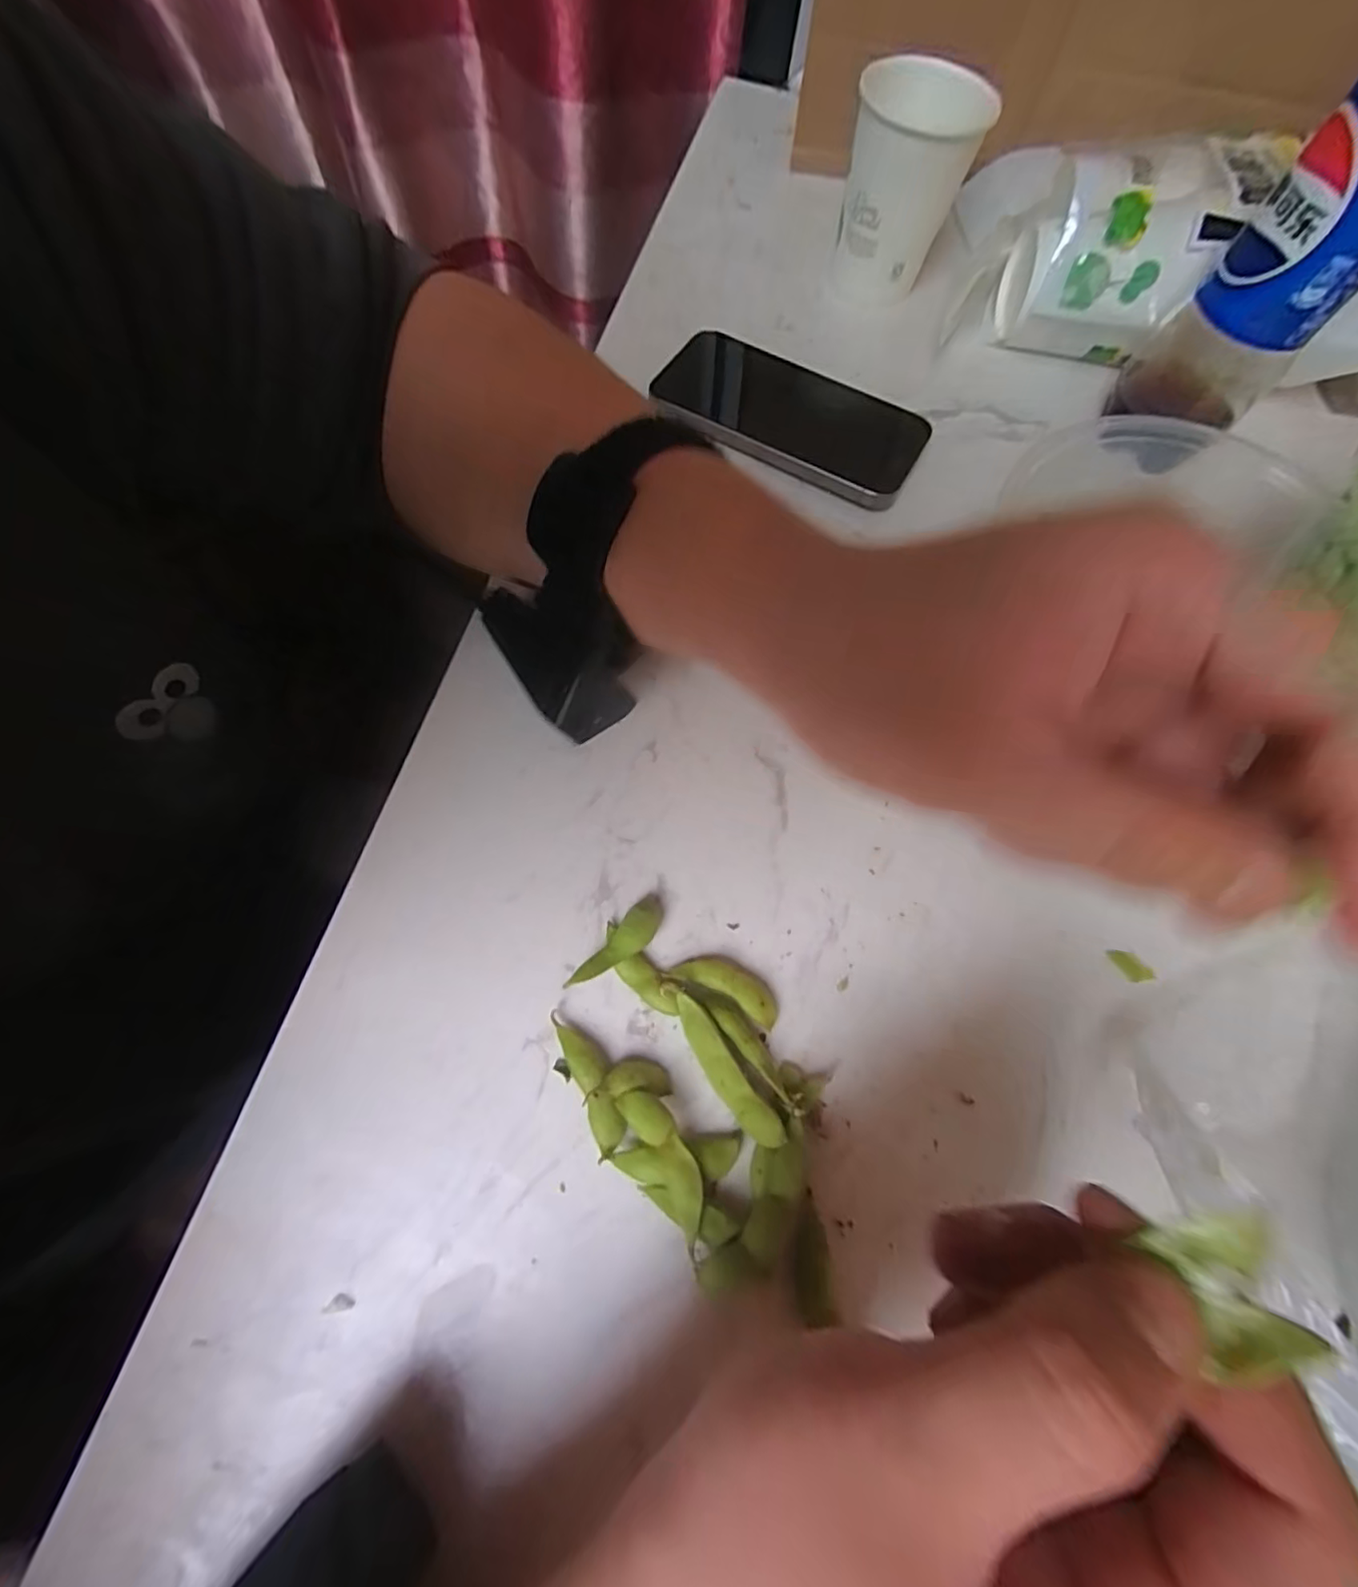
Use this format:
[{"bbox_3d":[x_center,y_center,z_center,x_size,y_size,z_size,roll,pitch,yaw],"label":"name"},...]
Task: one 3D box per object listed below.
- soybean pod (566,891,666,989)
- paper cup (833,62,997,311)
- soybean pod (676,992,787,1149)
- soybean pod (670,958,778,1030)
[{"bbox_3d":[-0.021,0.056,0.217,0.012,0.011,0.044,38,72,11],"label":"soybean pod"},{"bbox_3d":[0.127,-0.348,0.336,0.064,0.075,0.066,1,69,-2],"label":"paper cup"},{"bbox_3d":[0.016,0.095,0.202,0.012,0.010,0.055,-34,74,-14],"label":"soybean pod"},{"bbox_3d":[0.019,0.070,0.217,0.040,0.006,0.014,28,70,8],"label":"soybean pod"}]

